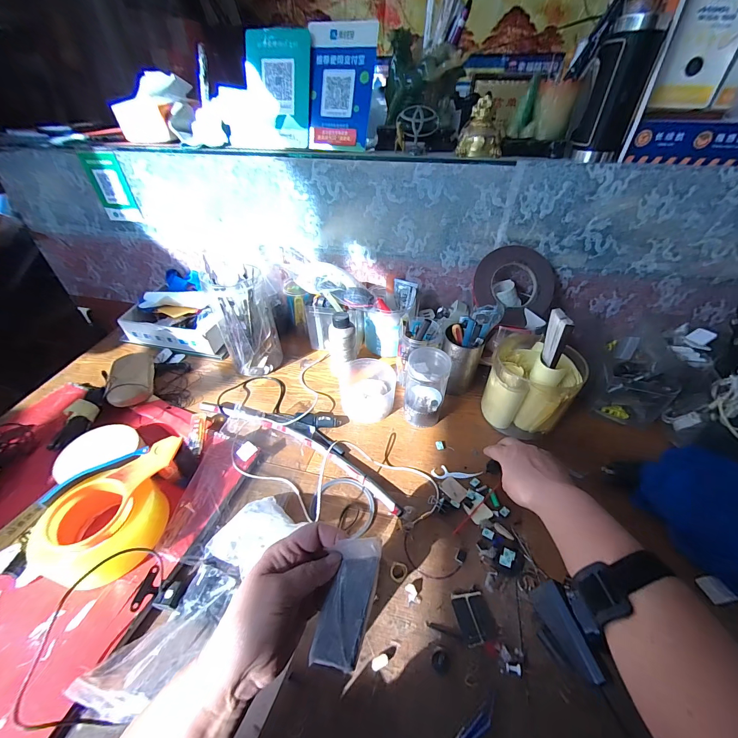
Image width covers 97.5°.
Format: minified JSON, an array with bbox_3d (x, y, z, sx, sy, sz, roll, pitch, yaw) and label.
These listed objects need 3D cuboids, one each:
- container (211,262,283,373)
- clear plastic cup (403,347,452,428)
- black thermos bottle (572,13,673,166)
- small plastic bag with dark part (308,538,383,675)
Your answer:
[{"bbox_3d":[-0.226,-0.092,0.608,0.093,0.189,0.112,-12,43,-13],"label":"container"},{"bbox_3d":[0.091,0.032,0.523,0.063,0.124,0.072,11,42,12],"label":"clear plastic cup"},{"bbox_3d":[0.341,-0.385,0.454,0.062,0.147,0.056,-4,42,-5],"label":"black thermos bottle"},{"bbox_3d":[-0.018,0.167,0.236,0.008,0.055,0.076,38,44,-19],"label":"small plastic bag with dark part"}]

